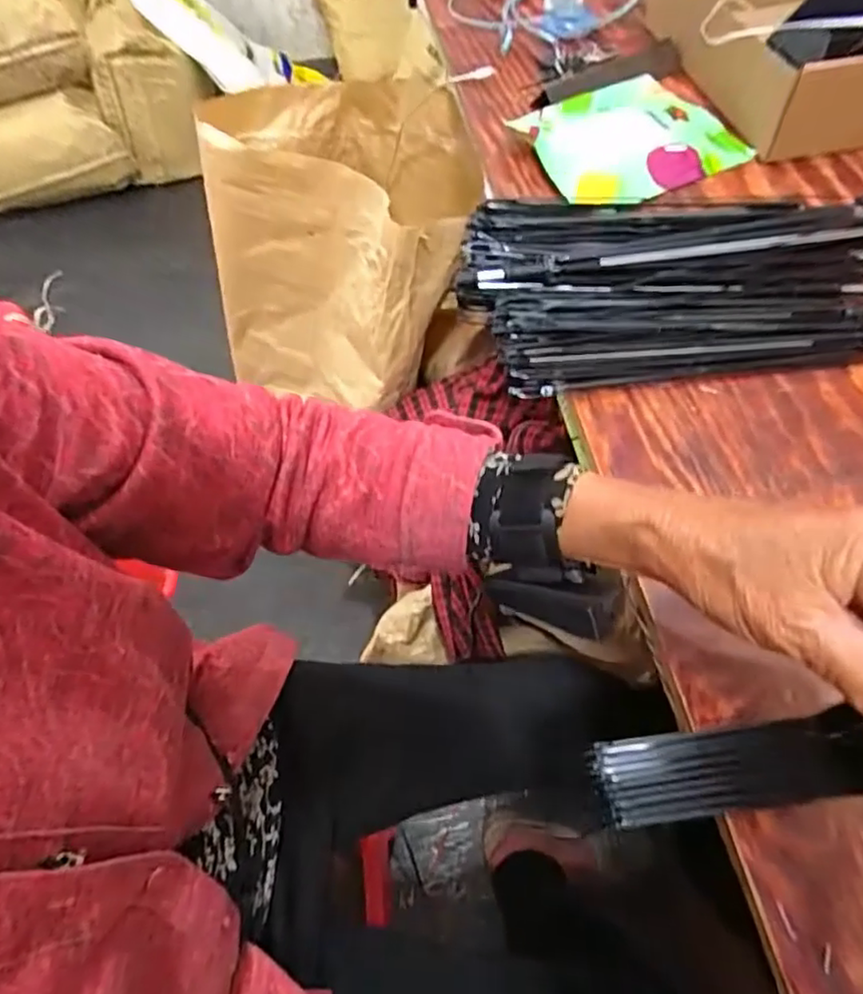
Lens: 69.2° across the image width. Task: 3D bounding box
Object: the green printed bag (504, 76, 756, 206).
[{"bbox_3d":[0.192,-0.351,0.612,0.178,0.028,0.167,-26,59,-12],"label":"green printed bag"}]

